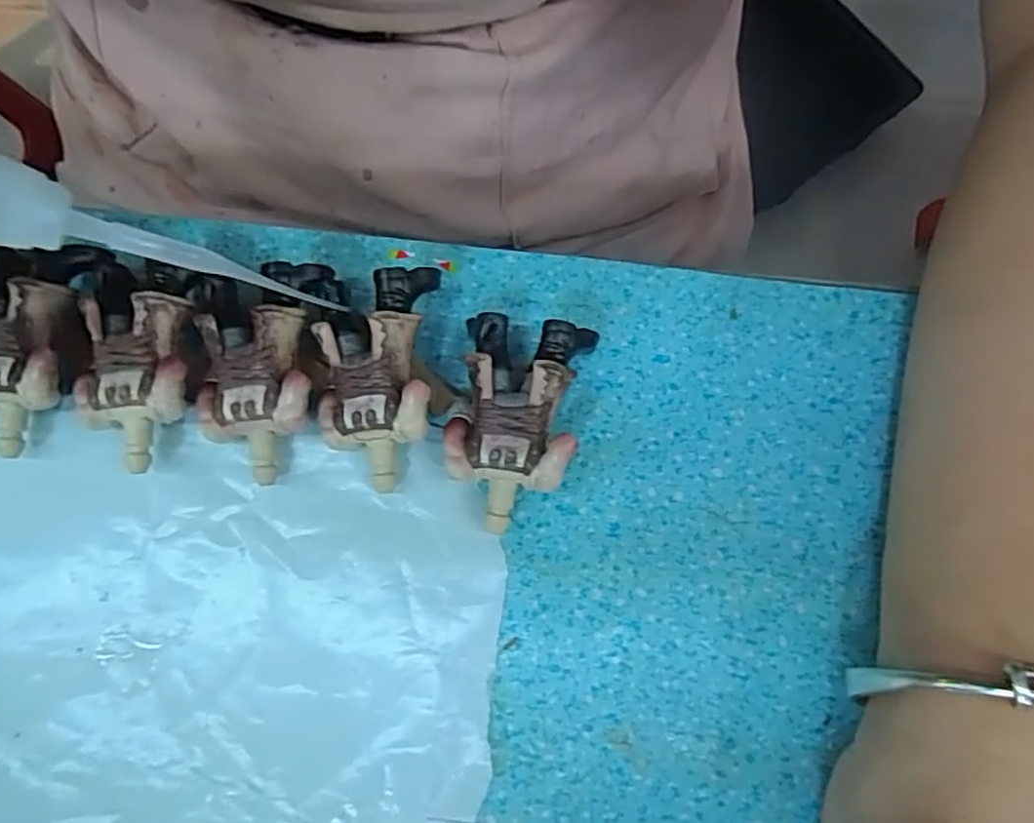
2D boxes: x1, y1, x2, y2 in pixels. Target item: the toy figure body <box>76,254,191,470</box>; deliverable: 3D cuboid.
[{"bbox_3d":[-0.106,-0.013,0.190,0.032,0.022,0.056,3,77,0],"label":"toy figure body"}]

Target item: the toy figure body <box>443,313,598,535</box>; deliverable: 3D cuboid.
[{"bbox_3d":[-0.001,0.003,0.190,0.035,0.019,0.058,10,77,1],"label":"toy figure body"}]

